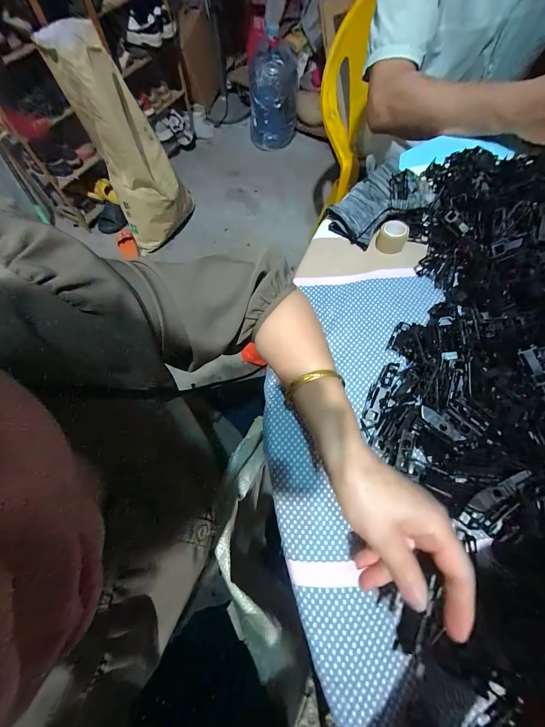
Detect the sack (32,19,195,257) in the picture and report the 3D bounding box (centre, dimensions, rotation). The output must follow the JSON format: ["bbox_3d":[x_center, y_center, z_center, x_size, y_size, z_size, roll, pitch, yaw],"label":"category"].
[{"bbox_3d":[-0.578,-0.899,1.129,0.350,0.727,0.296,-29,48,-11],"label":"sack"}]

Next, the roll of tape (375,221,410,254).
[{"bbox_3d":[0.165,-0.173,0.364,0.037,0.028,0.037,-1,67,2],"label":"roll of tape"}]

